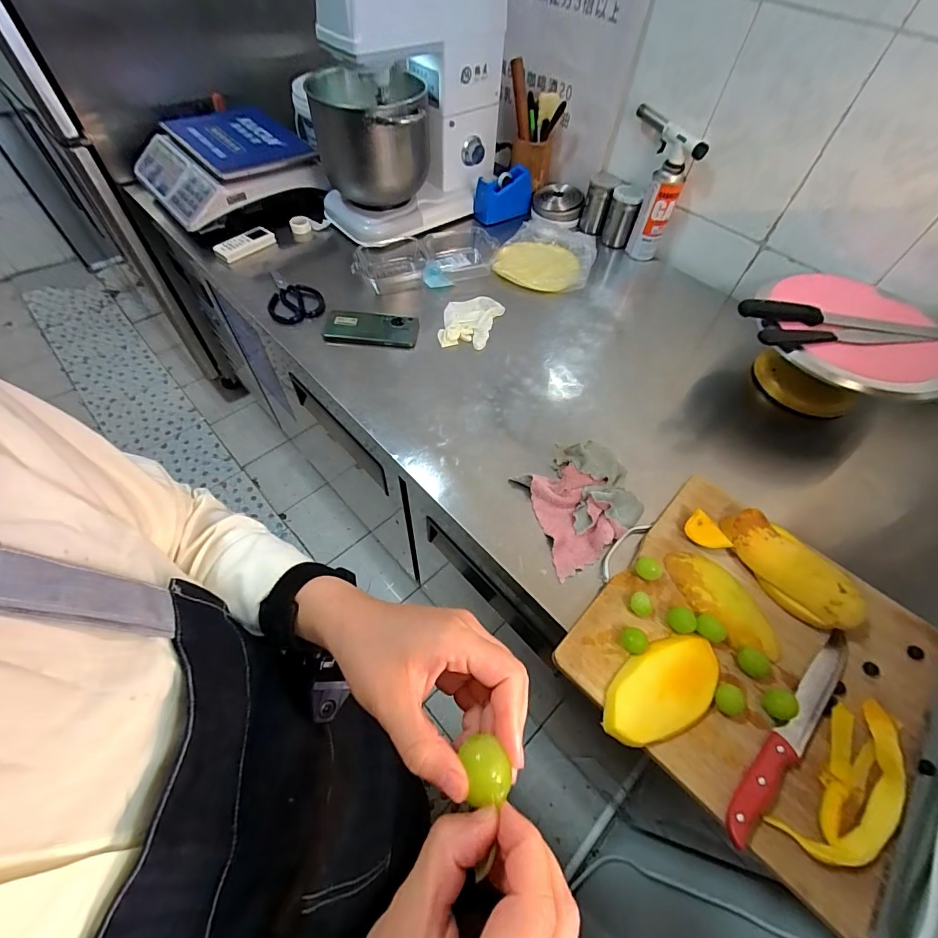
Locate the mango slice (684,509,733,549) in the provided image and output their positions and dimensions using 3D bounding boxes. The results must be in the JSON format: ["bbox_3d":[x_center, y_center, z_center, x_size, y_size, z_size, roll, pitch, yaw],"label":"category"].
[{"bbox_3d":[0.311,0.087,0.565,0.035,0.023,0.056,-33,65,-20],"label":"mango slice"}]

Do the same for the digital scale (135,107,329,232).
[{"bbox_3d":[-0.548,-0.675,0.960,0.327,0.099,0.314,39,62,20],"label":"digital scale"}]

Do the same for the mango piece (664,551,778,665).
[{"bbox_3d":[0.308,0.161,0.519,0.062,0.020,0.149,-34,65,-21],"label":"mango piece"}]

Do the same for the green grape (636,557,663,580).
[{"bbox_3d":[0.224,0.126,0.537,0.029,0.023,0.024,39,65,20],"label":"green grape"}]

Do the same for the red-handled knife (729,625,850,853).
[{"bbox_3d":[0.347,0.272,0.447,0.269,0.022,0.035,-34,65,-21],"label":"red-handled knife"}]

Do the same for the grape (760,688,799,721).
[{"bbox_3d":[0.328,0.250,0.455,0.023,0.030,0.029,-2,57,-6],"label":"grape"}]

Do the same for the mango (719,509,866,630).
[{"bbox_3d":[0.393,0.125,0.531,0.065,0.046,0.168,-30,63,-21],"label":"mango"}]

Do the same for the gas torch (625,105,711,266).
[{"bbox_3d":[0.383,-0.588,0.902,0.075,0.225,0.143,-10,59,-8],"label":"gas torch"}]

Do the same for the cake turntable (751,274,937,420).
[{"bbox_3d":[0.582,-0.178,0.699,0.250,0.143,0.227,23,60,12],"label":"cake turntable"}]

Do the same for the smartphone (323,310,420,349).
[{"bbox_3d":[-0.180,-0.259,0.793,0.170,0.011,0.076,3,71,1],"label":"smartphone"}]

